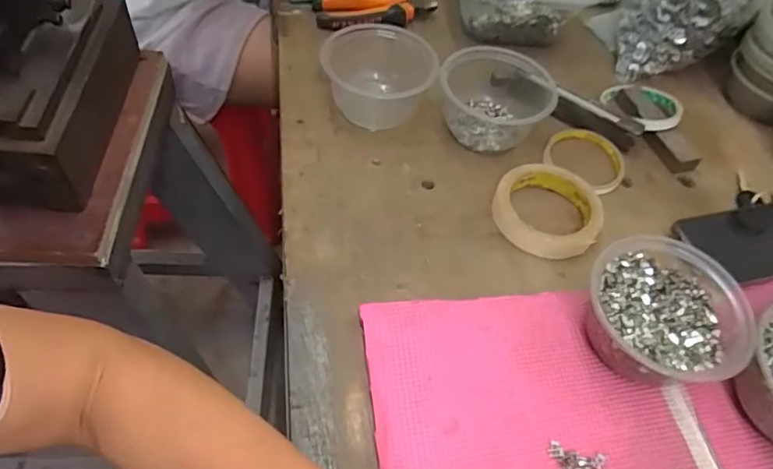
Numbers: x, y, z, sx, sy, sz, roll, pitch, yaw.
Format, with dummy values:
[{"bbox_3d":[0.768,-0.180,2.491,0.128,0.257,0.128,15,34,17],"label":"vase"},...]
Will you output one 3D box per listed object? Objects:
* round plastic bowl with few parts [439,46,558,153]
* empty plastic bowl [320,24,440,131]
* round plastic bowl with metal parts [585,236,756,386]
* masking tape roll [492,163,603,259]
[{"bbox_3d":[0.115,-0.147,0.577,0.110,0.063,0.115,3,52,-4],"label":"round plastic bowl with few parts"},{"bbox_3d":[-0.006,-0.160,0.573,0.104,0.062,0.112,3,52,-4],"label":"empty plastic bowl"},{"bbox_3d":[0.208,0.061,0.424,0.109,0.060,0.113,3,52,-4],"label":"round plastic bowl with metal parts"},{"bbox_3d":[0.151,-0.026,0.516,0.094,0.018,0.099,3,52,-4],"label":"masking tape roll"}]

